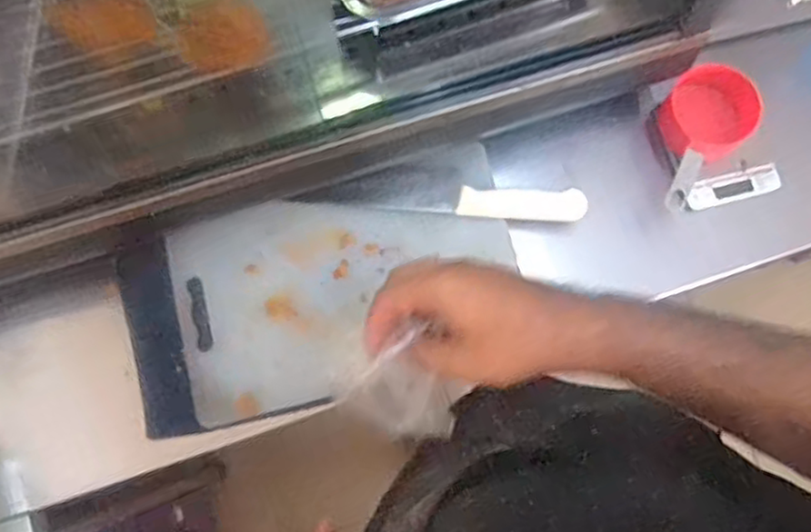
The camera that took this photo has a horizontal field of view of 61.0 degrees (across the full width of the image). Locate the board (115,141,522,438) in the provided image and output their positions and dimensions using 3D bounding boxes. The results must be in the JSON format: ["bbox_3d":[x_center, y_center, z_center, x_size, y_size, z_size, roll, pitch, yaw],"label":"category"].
[{"bbox_3d":[-0.085,0.026,0.715,0.403,0.028,0.208,-16,79,-5],"label":"board"}]

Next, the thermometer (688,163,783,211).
[{"bbox_3d":[0.361,-0.087,0.754,0.102,0.017,0.031,-16,79,-5],"label":"thermometer"}]

